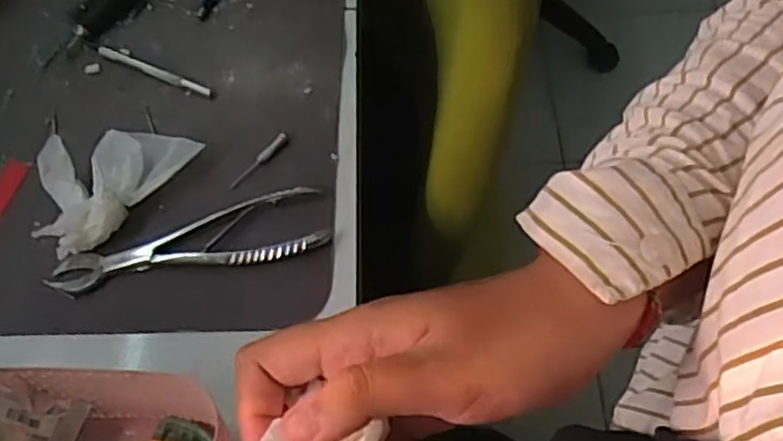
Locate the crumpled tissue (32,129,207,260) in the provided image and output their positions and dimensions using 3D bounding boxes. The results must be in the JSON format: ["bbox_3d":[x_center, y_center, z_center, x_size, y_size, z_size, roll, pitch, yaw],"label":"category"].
[{"bbox_3d":[-0.216,-0.035,0.553,0.081,0.033,0.125,39,67,23],"label":"crumpled tissue"}]

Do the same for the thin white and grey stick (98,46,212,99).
[{"bbox_3d":[-0.201,-0.126,0.618,0.111,0.006,0.012,23,62,15],"label":"thin white and grey stick"}]

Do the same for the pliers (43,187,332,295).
[{"bbox_3d":[-0.147,0.013,0.529,0.197,0.009,0.054,-9,58,-3],"label":"pliers"}]

